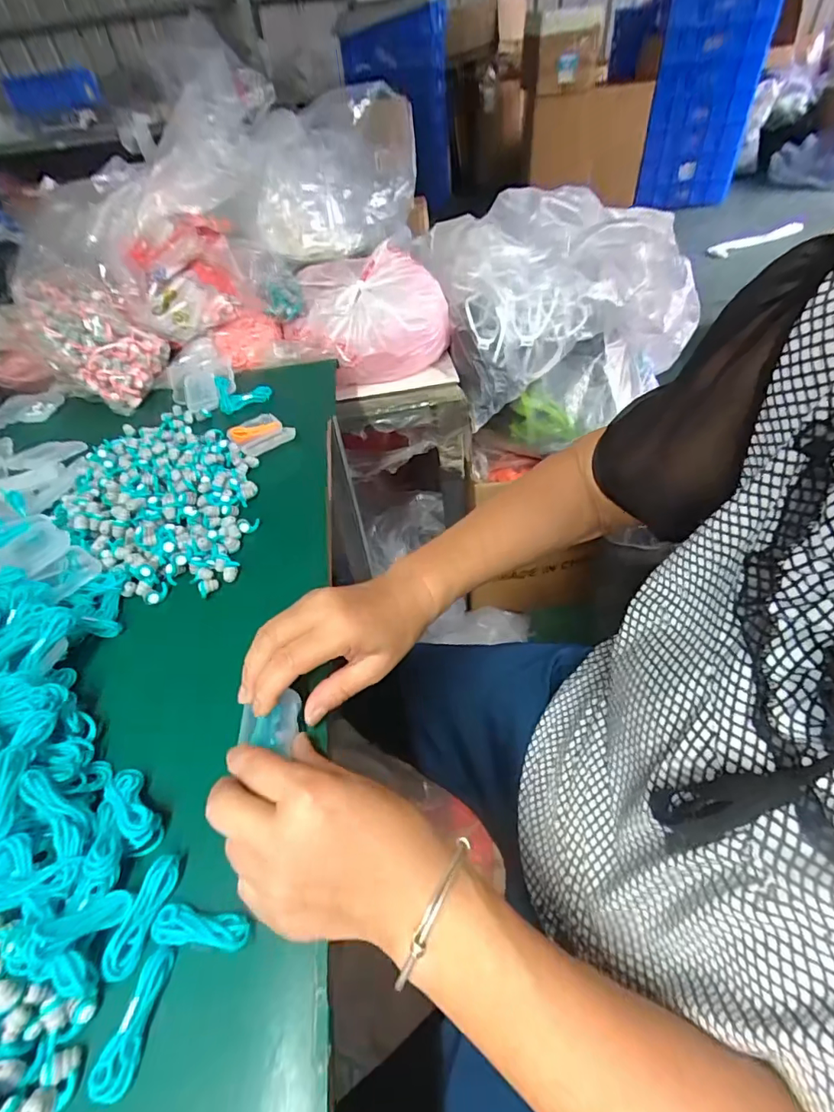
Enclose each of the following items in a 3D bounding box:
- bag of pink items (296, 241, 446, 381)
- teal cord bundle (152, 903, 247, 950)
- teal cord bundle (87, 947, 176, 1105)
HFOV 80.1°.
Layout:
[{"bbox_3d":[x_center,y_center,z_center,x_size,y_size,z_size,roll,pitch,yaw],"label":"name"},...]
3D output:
[{"bbox_3d":[-0.062,-0.361,0.744,0.214,0.123,0.192,-7,48,0],"label":"bag of pink items"},{"bbox_3d":[-0.107,0.184,0.246,0.048,0.009,0.016,1,48,7],"label":"teal cord bundle"},{"bbox_3d":[-0.127,0.211,0.225,0.015,0.006,0.051,9,50,14],"label":"teal cord bundle"}]

